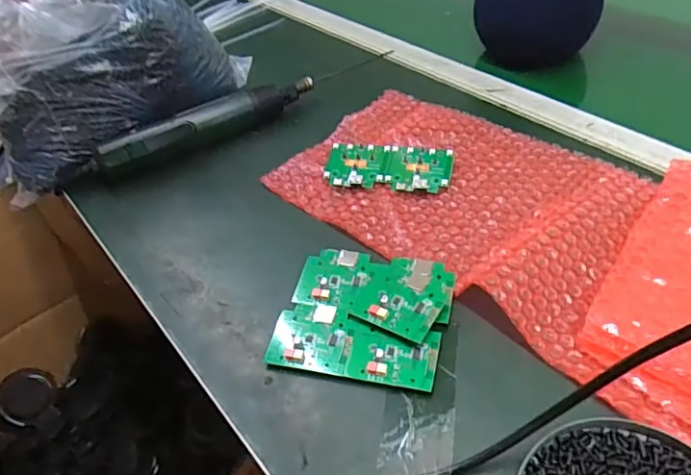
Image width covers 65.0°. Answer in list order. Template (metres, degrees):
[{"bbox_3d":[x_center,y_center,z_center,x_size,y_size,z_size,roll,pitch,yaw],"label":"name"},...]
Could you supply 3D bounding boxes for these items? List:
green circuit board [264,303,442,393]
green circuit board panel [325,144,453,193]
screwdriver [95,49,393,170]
[{"bbox_3d":[0.005,0.073,0.377,0.117,0.005,0.050,5,54,18],"label":"green circuit board"},{"bbox_3d":[0.039,-0.067,0.504,0.116,0.009,0.051,6,47,16],"label":"green circuit board panel"},{"bbox_3d":[-0.092,-0.144,0.578,0.335,0.033,0.031,-29,48,-17],"label":"screwdriver"}]

